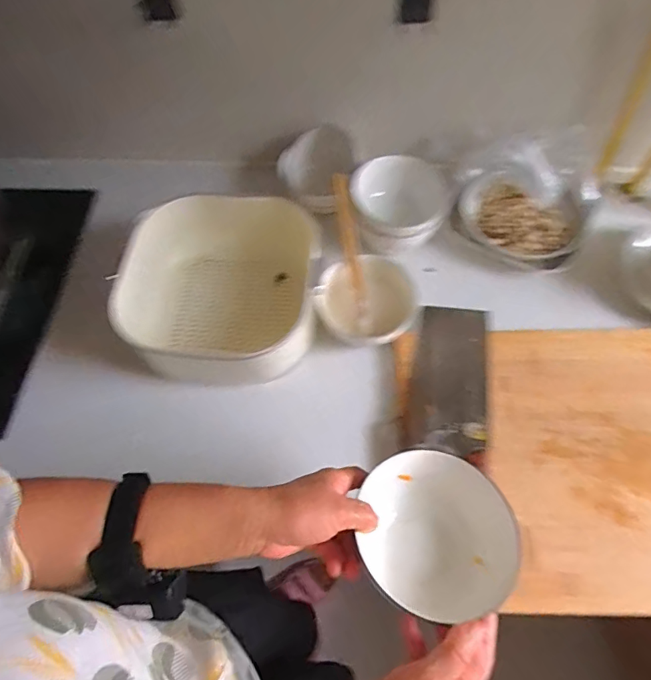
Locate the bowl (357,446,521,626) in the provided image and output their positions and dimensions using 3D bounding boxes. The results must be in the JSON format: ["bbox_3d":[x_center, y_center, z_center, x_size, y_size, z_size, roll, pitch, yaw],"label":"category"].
[{"bbox_3d":[0.099,0.180,0.433,0.125,0.075,0.140,-26,65,-10],"label":"bowl"}]

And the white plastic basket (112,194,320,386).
[{"bbox_3d":[-0.137,-0.069,0.672,0.245,0.138,0.296,-1,64,2],"label":"white plastic basket"}]

